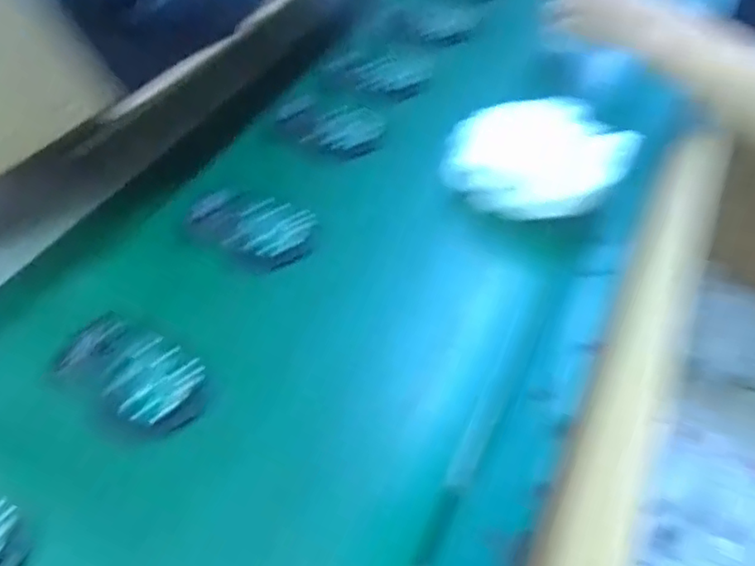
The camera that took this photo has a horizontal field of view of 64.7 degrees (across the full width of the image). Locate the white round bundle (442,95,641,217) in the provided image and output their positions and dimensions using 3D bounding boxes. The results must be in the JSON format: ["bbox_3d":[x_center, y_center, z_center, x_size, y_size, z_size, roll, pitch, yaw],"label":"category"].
[{"bbox_3d":[0.148,-0.117,0.556,0.167,0.059,0.091,-1,52,0],"label":"white round bundle"}]

